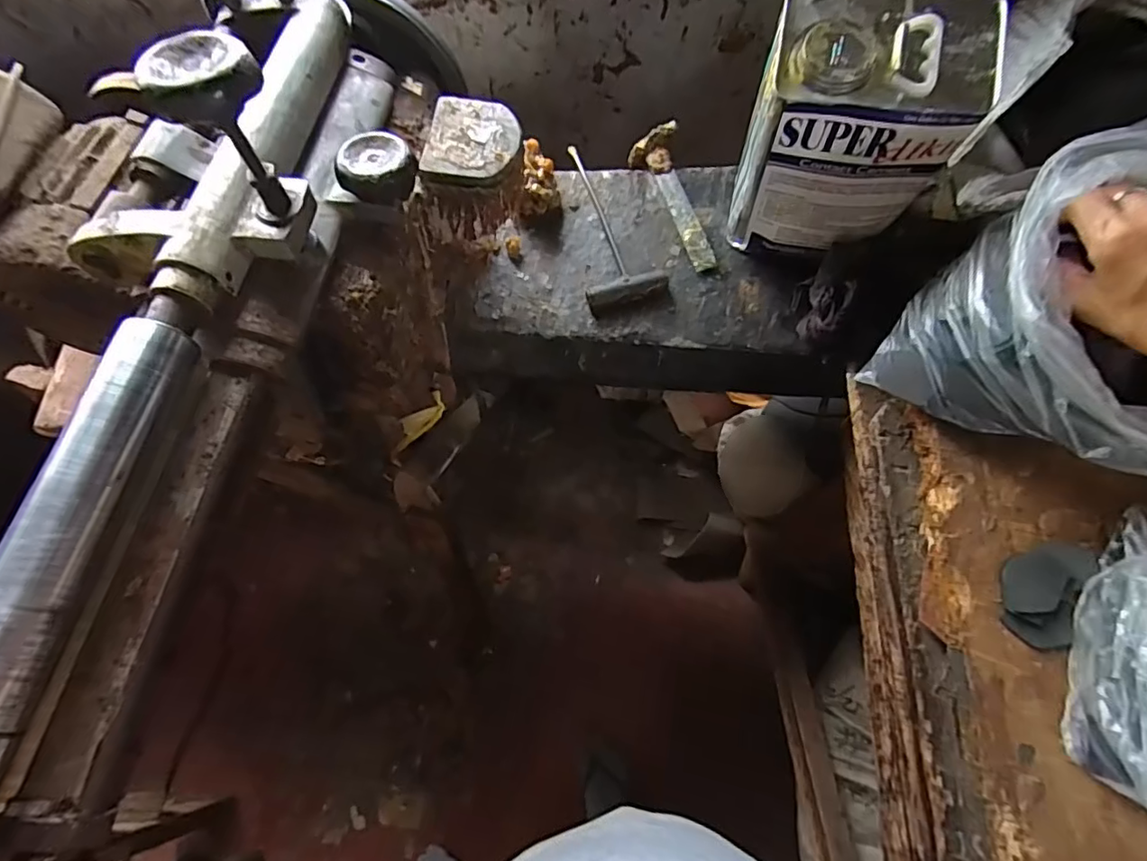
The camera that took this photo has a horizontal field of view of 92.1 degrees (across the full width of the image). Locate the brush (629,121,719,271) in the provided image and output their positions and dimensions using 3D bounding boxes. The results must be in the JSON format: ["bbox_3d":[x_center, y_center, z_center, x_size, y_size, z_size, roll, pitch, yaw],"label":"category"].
[{"bbox_3d":[0.114,-0.270,0.655,0.061,0.021,0.196,-15,73,15],"label":"brush"}]

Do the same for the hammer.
[{"bbox_3d":[0.046,-0.244,0.653,0.091,0.022,0.231,-9,66,-2],"label":"hammer"}]

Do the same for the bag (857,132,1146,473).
[{"bbox_3d":[0.372,-0.063,0.388,0.154,0.188,0.215,-31,68,-11],"label":"bag"}]

